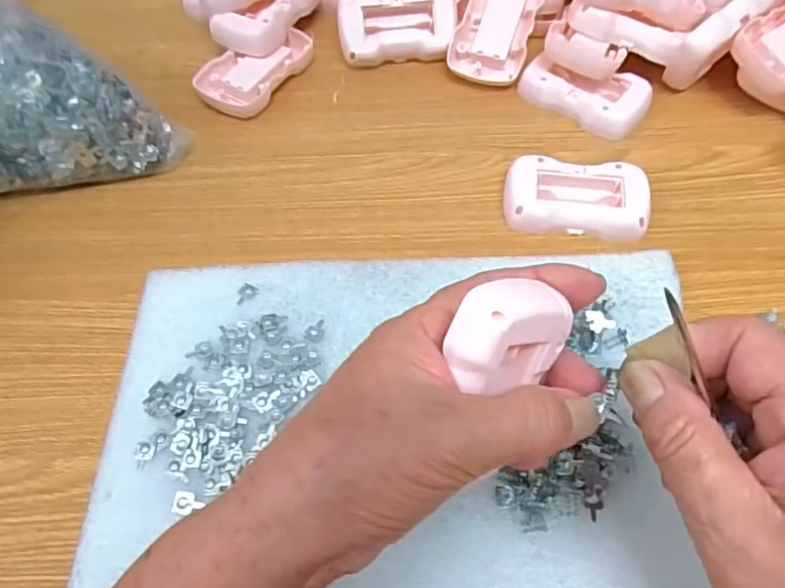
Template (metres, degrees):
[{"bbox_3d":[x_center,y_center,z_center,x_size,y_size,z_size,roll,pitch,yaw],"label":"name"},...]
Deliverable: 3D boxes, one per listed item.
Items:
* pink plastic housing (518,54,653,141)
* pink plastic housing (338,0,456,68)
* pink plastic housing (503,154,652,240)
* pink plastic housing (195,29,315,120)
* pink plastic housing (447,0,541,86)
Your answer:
[{"bbox_3d":[0.135,-0.142,0.418,0.084,0.017,0.048,32,66,19],"label":"pink plastic housing"},{"bbox_3d":[0.004,-0.199,0.441,0.084,0.051,0.020,-7,17,-2],"label":"pink plastic housing"},{"bbox_3d":[0.114,-0.059,0.372,0.085,0.019,0.051,6,60,6],"label":"pink plastic housing"},{"bbox_3d":[-0.101,-0.168,0.442,0.050,0.016,0.087,28,64,17],"label":"pink plastic housing"},{"bbox_3d":[0.078,-0.199,0.438,0.053,0.019,0.090,17,90,11],"label":"pink plastic housing"}]

